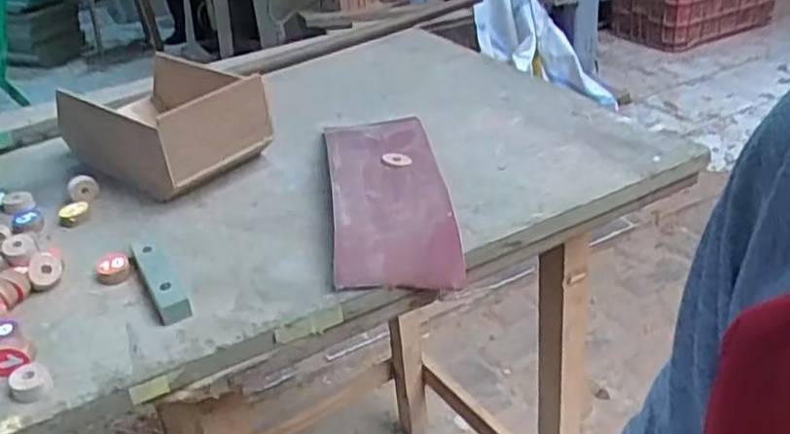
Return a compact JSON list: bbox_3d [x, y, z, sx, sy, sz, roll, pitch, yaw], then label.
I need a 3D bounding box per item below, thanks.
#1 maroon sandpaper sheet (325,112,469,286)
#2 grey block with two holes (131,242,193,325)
[{"bbox_3d":[-0.008,-0.033,0.652,0.098,0.039,0.272,-6,31,-4],"label":"maroon sandpaper sheet"},{"bbox_3d":[-0.181,0.046,0.564,0.022,0.014,0.106,-19,34,-23],"label":"grey block with two holes"}]

